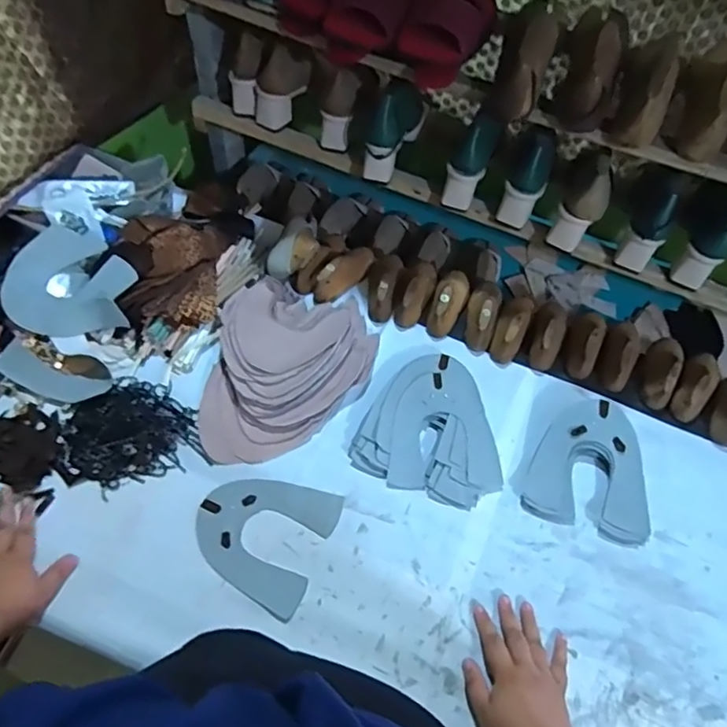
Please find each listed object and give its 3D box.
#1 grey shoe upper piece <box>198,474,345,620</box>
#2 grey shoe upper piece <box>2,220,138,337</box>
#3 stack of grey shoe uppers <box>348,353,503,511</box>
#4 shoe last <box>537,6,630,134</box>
[{"bbox_3d":[-0.128,0.210,0.719,0.160,0.009,0.154,21,59,10],"label":"grey shoe upper piece"},{"bbox_3d":[-0.440,-0.114,0.851,0.167,0.072,0.204,-37,66,-23],"label":"grey shoe upper piece"},{"bbox_3d":[0.103,0.085,0.797,0.191,0.025,0.200,19,58,9],"label":"stack of grey shoe uppers"},{"bbox_3d":[0.302,-0.408,0.759,0.084,0.089,0.230,20,57,9],"label":"shoe last"}]

